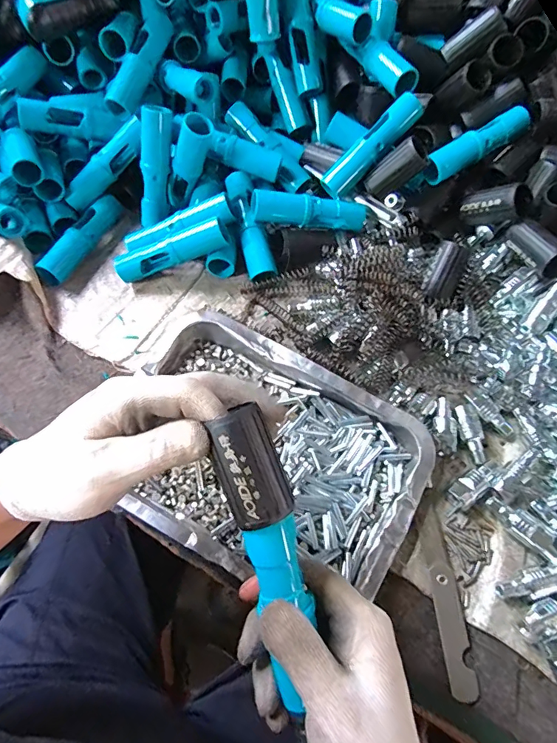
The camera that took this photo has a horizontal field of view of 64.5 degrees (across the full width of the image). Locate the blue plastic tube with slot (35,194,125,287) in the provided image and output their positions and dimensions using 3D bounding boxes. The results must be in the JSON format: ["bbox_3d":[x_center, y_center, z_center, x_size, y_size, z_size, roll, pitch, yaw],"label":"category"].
[{"bbox_3d":[-0.213,-0.146,0.482,0.026,0.030,0.124,19,65,9],"label":"blue plastic tube with slot"}]

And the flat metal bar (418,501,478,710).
[{"bbox_3d":[0.127,0.172,0.334,0.022,0.004,0.125,-3,63,-2],"label":"flat metal bar"}]

